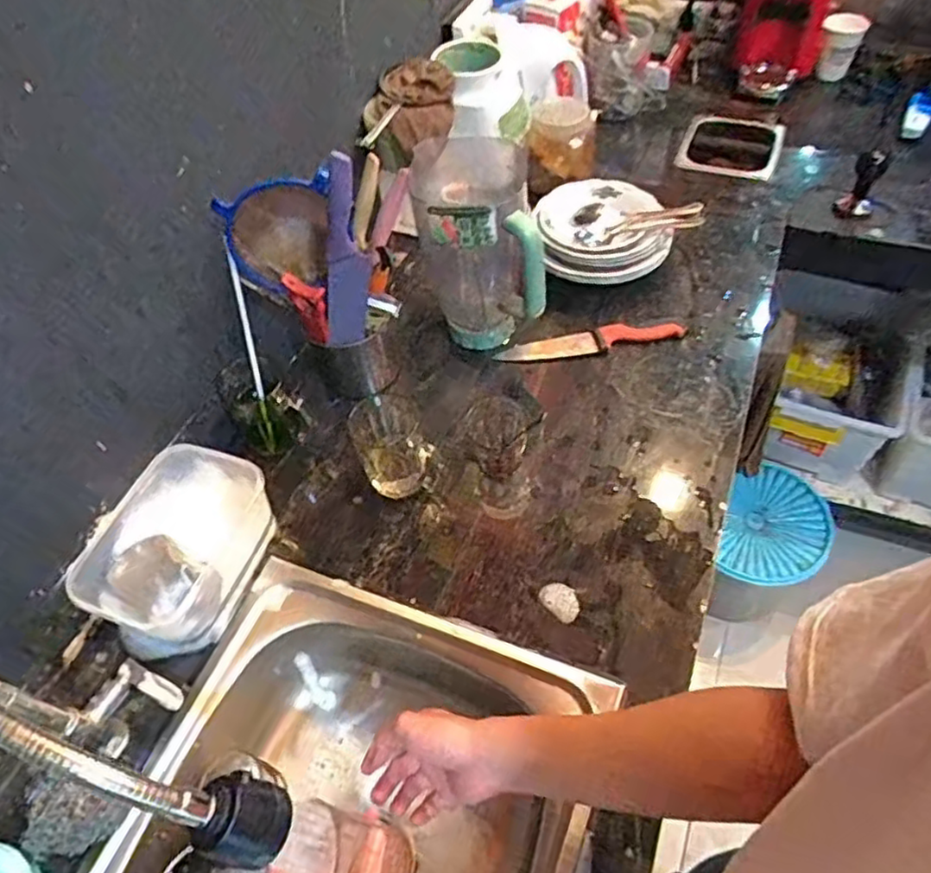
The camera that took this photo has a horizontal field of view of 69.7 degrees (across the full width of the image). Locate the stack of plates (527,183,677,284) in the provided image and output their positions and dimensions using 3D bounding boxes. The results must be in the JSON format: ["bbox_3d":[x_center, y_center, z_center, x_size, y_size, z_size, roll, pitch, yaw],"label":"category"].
[{"bbox_3d":[0.195,-0.297,0.971,0.179,0.058,0.159,-7,53,0],"label":"stack of plates"}]

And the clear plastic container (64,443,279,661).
[{"bbox_3d":[-0.309,0.119,0.724,0.148,0.081,0.201,14,56,15],"label":"clear plastic container"}]

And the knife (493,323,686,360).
[{"bbox_3d":[0.172,-0.131,0.914,0.246,0.019,0.038,-11,53,-3],"label":"knife"}]

